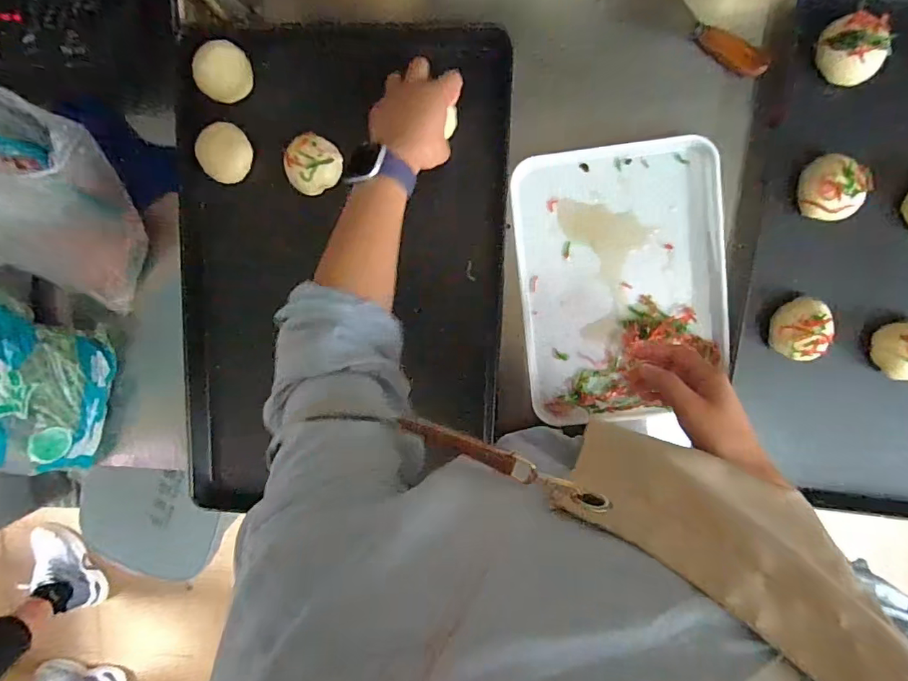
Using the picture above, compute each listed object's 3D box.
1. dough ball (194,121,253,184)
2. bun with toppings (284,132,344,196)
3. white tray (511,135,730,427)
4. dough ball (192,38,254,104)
[{"bbox_3d":[-0.275,-0.228,0.590,0.055,0.038,0.061,41,98,-3],"label":"dough ball"},{"bbox_3d":[-0.166,-0.210,0.581,0.064,0.044,0.061,0,98,3],"label":"bun with toppings"},{"bbox_3d":[0.199,-0.067,0.588,0.233,0.028,0.317,-6,98,4],"label":"white tray"},{"bbox_3d":[-0.275,-0.320,0.582,0.061,0.024,0.063,0,98,3],"label":"dough ball"}]

